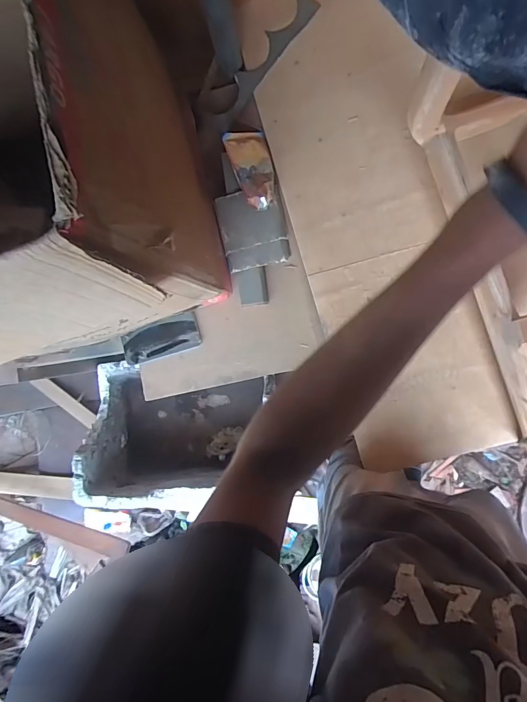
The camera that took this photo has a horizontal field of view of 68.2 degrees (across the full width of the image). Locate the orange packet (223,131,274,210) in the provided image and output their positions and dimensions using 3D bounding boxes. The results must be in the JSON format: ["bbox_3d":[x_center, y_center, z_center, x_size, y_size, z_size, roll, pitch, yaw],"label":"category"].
[{"bbox_3d":[-0.020,-0.354,0.759,0.079,0.043,0.166,-15,80,8],"label":"orange packet"}]

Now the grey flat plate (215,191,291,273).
[{"bbox_3d":[-0.021,-0.244,0.783,0.127,0.020,0.150,-13,94,8],"label":"grey flat plate"}]

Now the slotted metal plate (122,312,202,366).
[{"bbox_3d":[-0.216,-0.024,0.814,0.168,0.017,0.073,-18,94,8],"label":"slotted metal plate"}]

